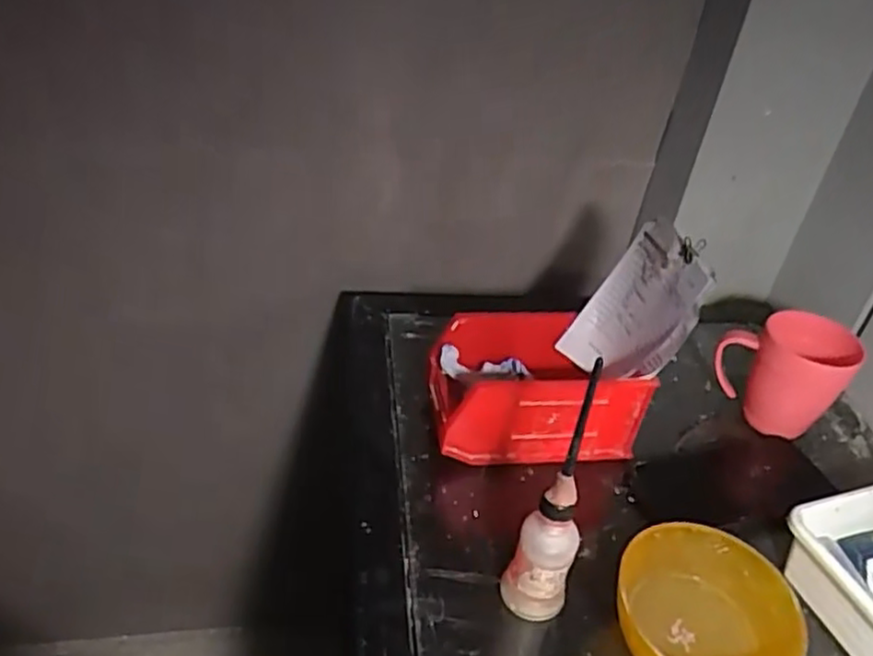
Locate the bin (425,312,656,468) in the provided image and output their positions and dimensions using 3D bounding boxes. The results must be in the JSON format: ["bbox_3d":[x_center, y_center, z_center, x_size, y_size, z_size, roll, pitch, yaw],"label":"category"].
[{"bbox_3d":[0.082,0.054,0.599,0.168,0.092,0.095,-1,37,-11],"label":"bin"}]

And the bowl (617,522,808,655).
[{"bbox_3d":[0.167,0.189,0.444,0.105,0.063,0.108,5,36,-3],"label":"bowl"}]

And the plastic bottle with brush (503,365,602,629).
[{"bbox_3d":[0.075,0.113,0.440,0.043,0.180,0.049,13,37,7],"label":"plastic bottle with brush"}]

